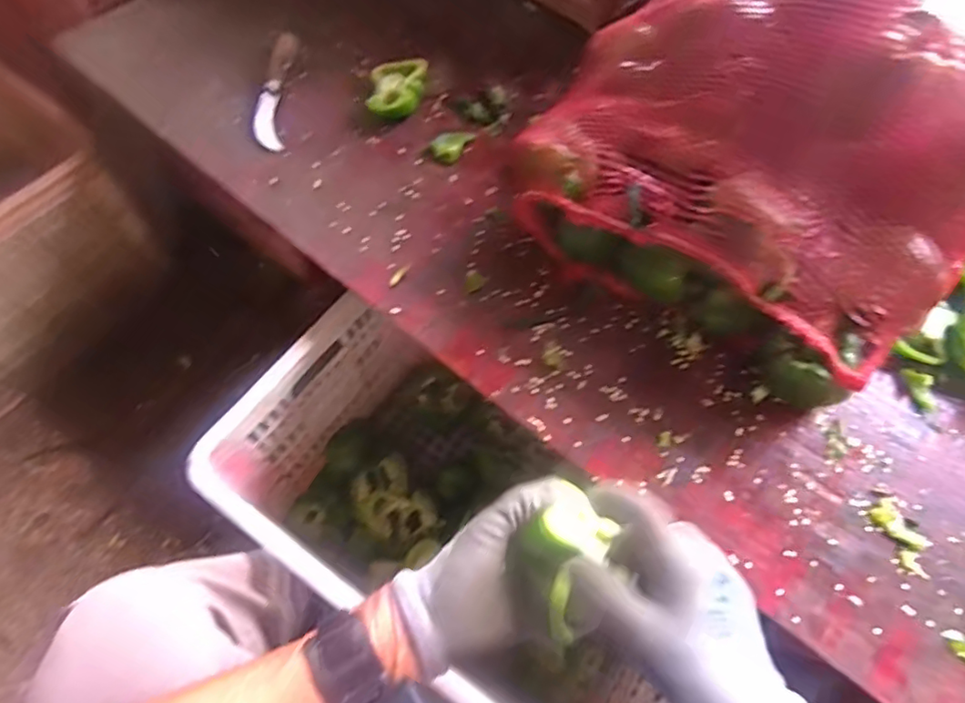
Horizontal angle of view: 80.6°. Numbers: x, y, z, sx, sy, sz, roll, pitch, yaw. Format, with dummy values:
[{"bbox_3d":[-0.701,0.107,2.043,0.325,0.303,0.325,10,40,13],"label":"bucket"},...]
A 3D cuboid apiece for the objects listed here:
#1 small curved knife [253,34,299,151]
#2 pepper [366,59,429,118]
[{"bbox_3d":[-0.258,-0.328,0.712,0.036,0.016,0.196,0,62,-4],"label":"small curved knife"},{"bbox_3d":[-0.105,-0.325,0.704,0.070,0.036,0.081,2,61,-3],"label":"pepper"}]

